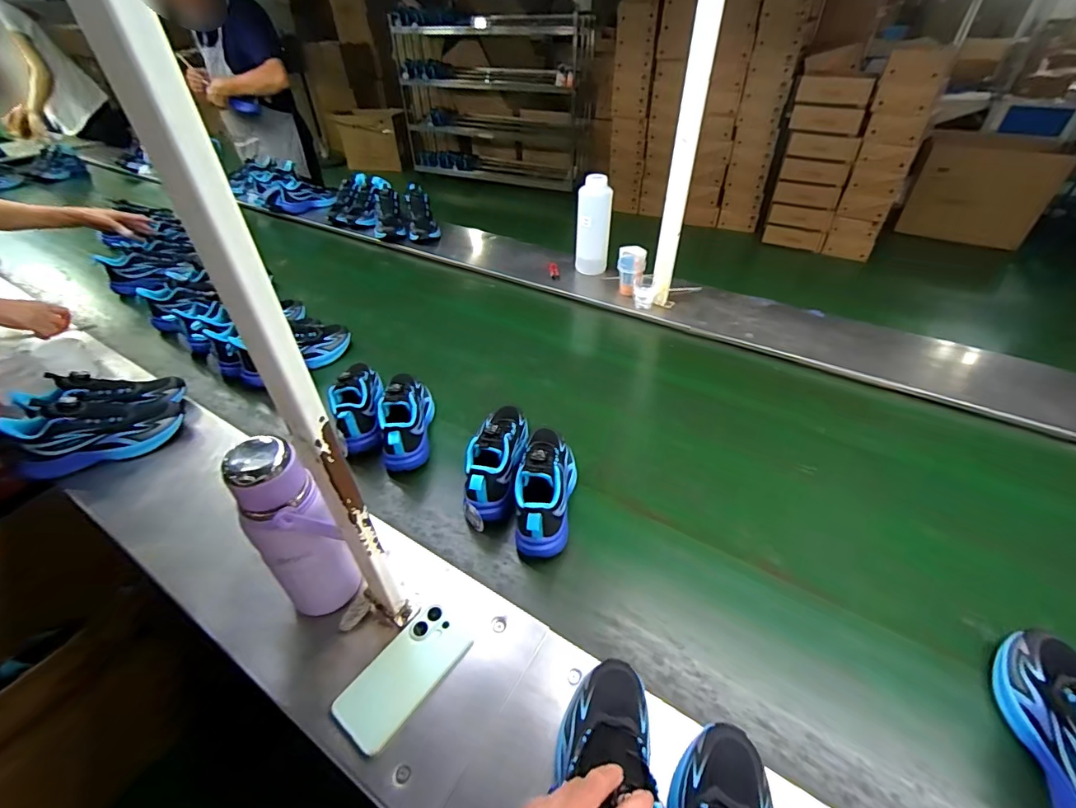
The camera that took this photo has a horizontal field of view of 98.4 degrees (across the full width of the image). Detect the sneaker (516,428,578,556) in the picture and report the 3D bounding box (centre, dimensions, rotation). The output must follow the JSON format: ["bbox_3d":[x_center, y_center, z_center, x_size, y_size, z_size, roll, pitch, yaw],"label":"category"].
[{"bbox_3d":[0.015,0.107,0.720,0.079,0.108,0.231,0,40,6],"label":"sneaker"}]

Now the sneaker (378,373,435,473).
[{"bbox_3d":[-0.244,0.014,0.865,0.078,0.115,0.243,-6,40,-1],"label":"sneaker"}]

